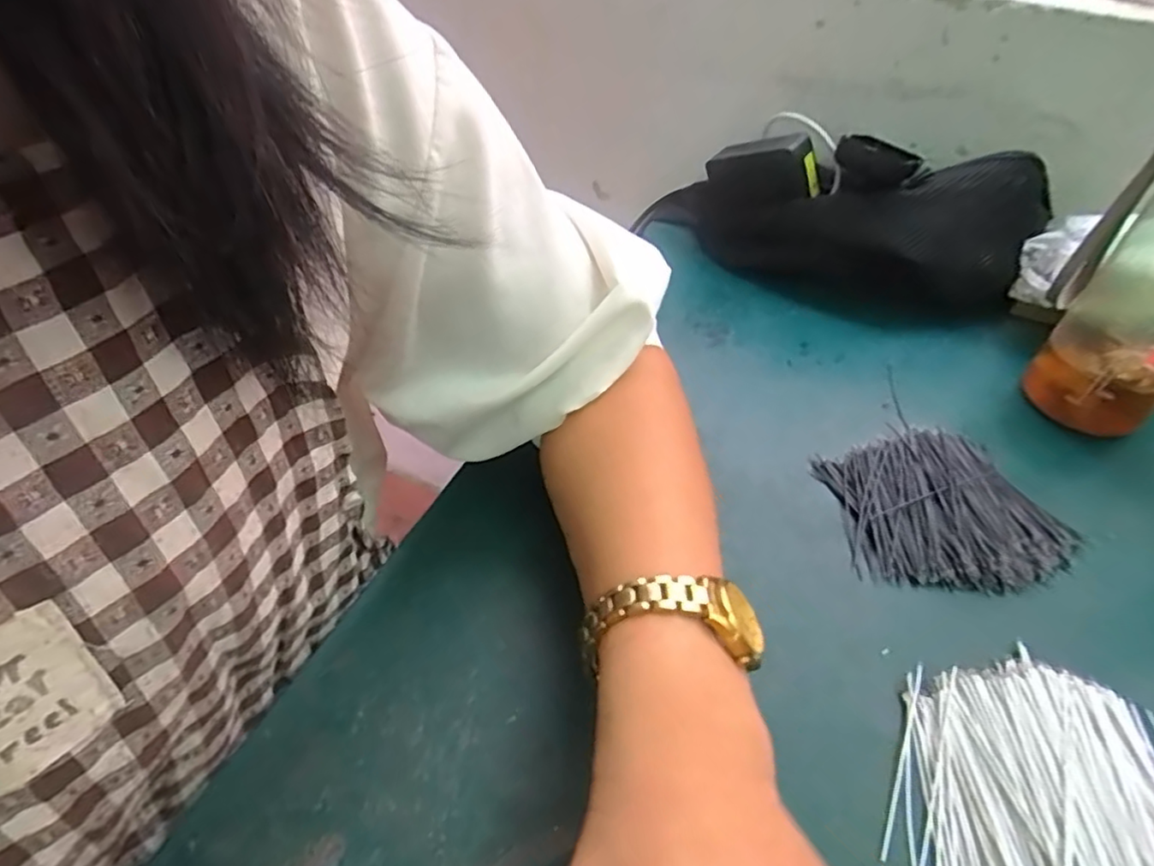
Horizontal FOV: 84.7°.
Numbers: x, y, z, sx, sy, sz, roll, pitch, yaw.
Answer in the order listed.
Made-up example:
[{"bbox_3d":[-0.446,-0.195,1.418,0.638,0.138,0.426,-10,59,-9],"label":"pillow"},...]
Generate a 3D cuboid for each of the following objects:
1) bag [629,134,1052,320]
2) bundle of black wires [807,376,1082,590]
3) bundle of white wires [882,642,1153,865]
[{"bbox_3d":[0.196,-0.177,0.498,0.290,0.089,0.127,23,51,21],"label":"bag"},{"bbox_3d":[0.193,0.037,0.343,0.109,0.018,0.105,-8,46,-12],"label":"bundle of black wires"},{"bbox_3d":[0.184,0.133,0.242,0.128,0.020,0.093,-2,45,-7],"label":"bundle of white wires"}]

